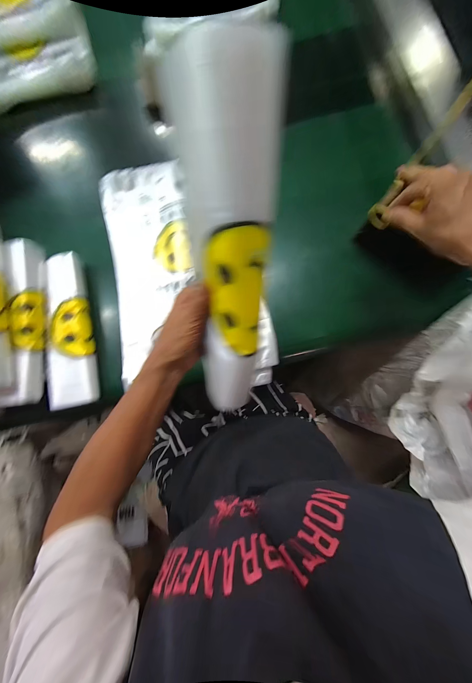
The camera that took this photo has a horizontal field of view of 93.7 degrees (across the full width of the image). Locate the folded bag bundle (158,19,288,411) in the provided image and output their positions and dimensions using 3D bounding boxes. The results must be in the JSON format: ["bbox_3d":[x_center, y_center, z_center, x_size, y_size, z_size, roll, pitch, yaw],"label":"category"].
[{"bbox_3d":[-0.004,-0.048,0.203,0.061,0.030,0.291,1,122,2],"label":"folded bag bundle"}]

